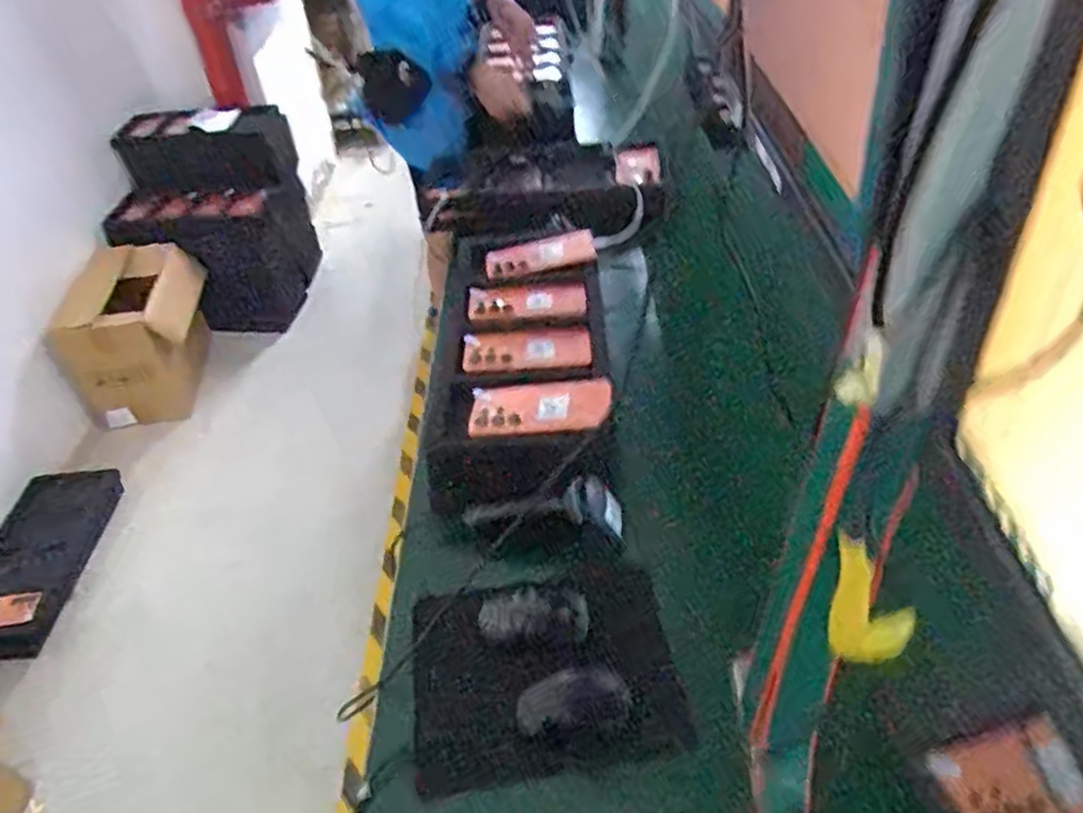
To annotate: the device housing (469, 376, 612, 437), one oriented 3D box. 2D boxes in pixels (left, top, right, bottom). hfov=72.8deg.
[{"bbox_3d":[0.000,-0.002,0.880,0.169,0.013,0.079,-7,46,-5],"label":"device housing"}]

